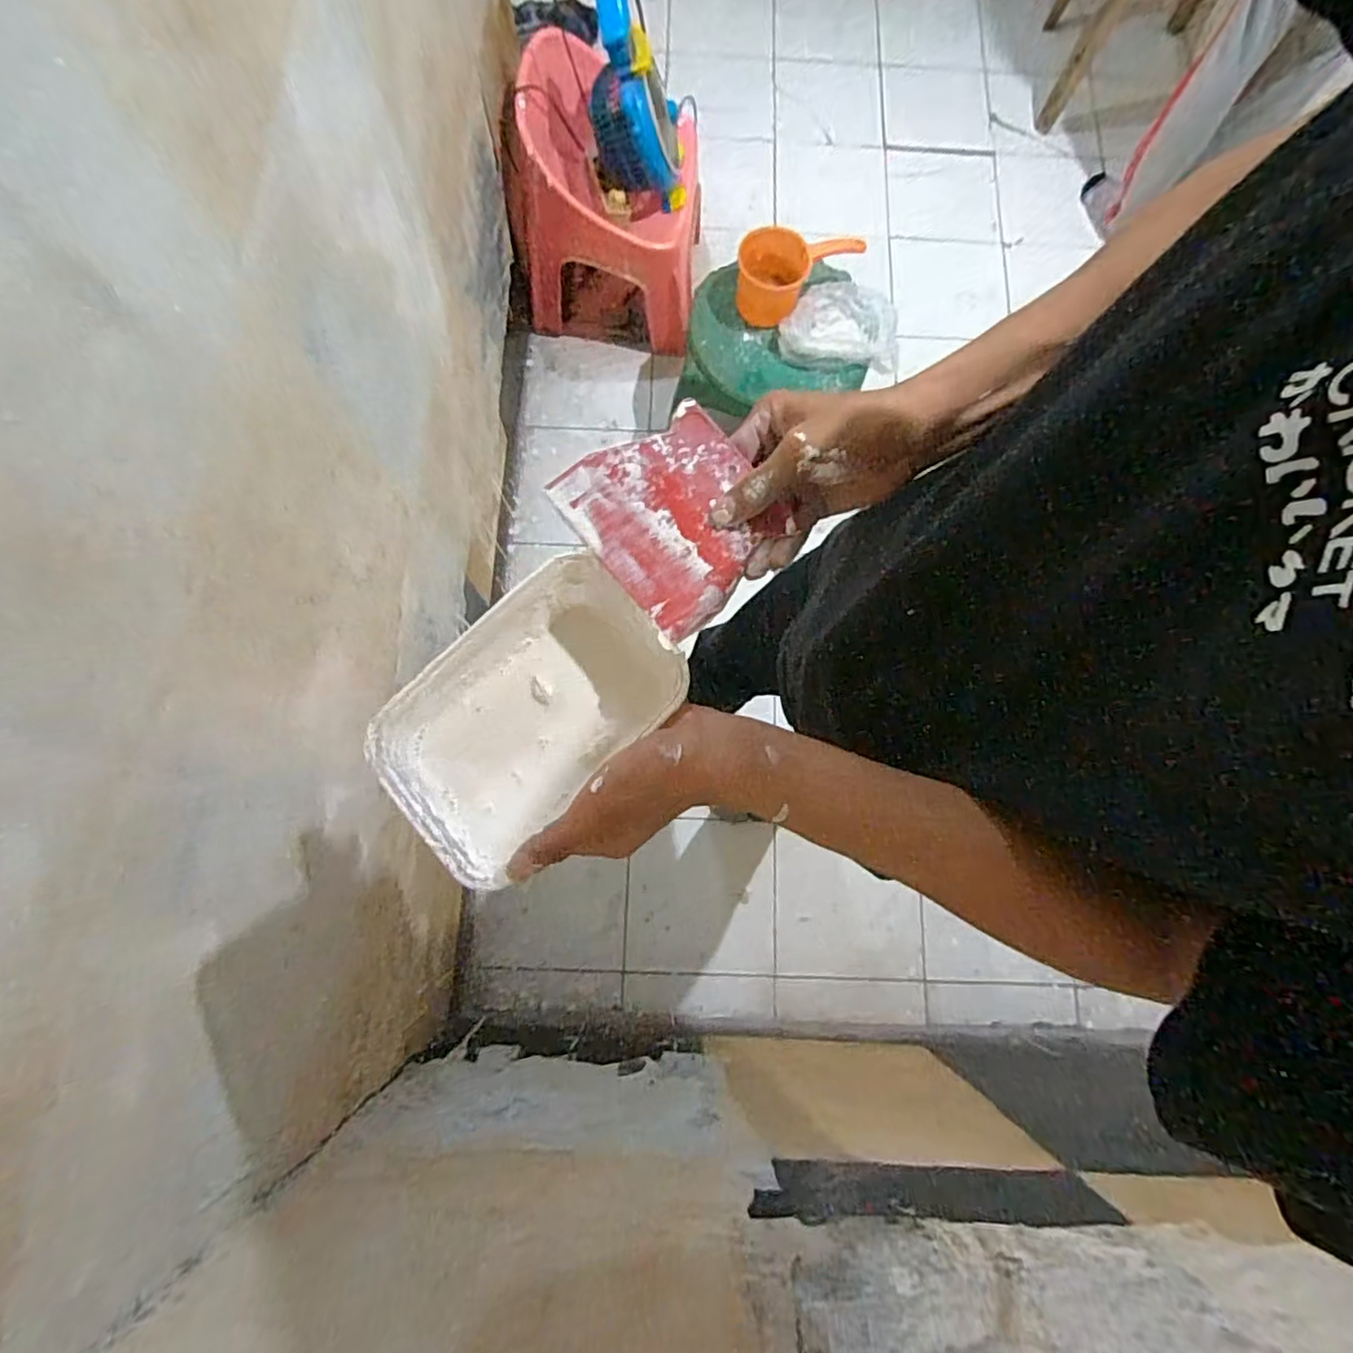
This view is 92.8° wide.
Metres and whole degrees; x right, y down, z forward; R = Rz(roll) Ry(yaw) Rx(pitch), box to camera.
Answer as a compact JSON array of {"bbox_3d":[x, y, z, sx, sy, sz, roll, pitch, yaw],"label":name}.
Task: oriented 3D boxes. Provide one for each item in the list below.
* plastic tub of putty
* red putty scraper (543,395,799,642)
[{"bbox_3d":[-0.083,0.021,0.372,0.170,0.052,0.107,-42,77,-11],"label":"plastic tub of putty"},{"bbox_3d":[0.000,-0.094,0.376,0.102,0.005,0.117,-36,83,-7],"label":"red putty scraper"}]

